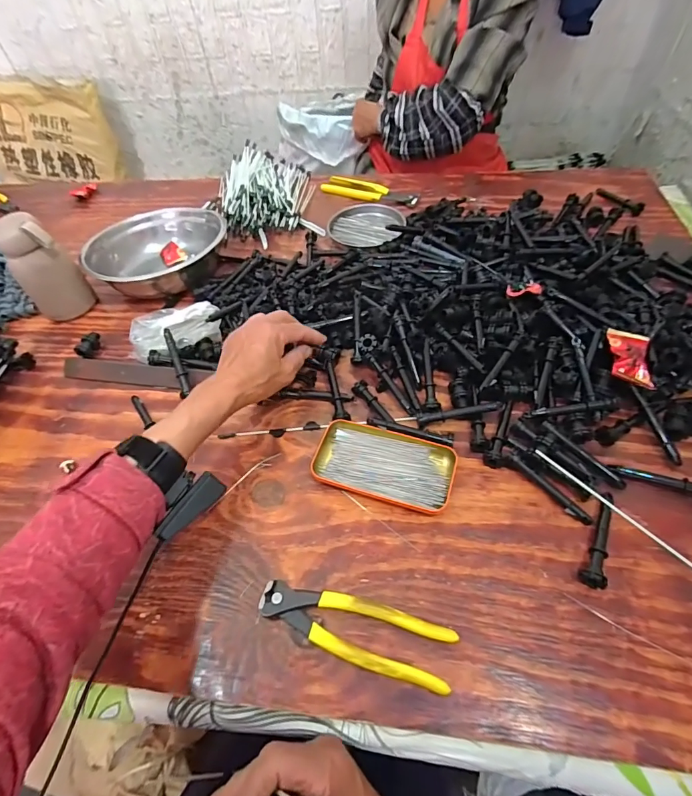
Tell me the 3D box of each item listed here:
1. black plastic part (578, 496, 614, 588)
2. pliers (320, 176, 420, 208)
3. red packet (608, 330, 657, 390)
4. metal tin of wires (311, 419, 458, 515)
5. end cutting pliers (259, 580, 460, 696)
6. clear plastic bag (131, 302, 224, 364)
[{"bbox_3d":[0.232,0.125,0.365,0.019,0.021,0.092,26,59,22],"label":"black plastic part"},{"bbox_3d":[0.047,-0.405,0.792,0.202,0.020,0.058,21,57,20],"label":"pliers"},{"bbox_3d":[0.313,-0.046,0.447,0.045,0.021,0.071,9,54,12],"label":"red packet"},{"bbox_3d":[0.041,0.069,0.428,0.140,0.014,0.075,13,55,14],"label":"metal tin of wires"},{"bbox_3d":[0.006,0.198,0.347,0.164,0.015,0.047,11,54,13],"label":"end cutting pliers"},{"bbox_3d":[-0.228,-0.089,0.551,0.116,0.034,0.073,-15,53,-6],"label":"clear plastic bag"}]

